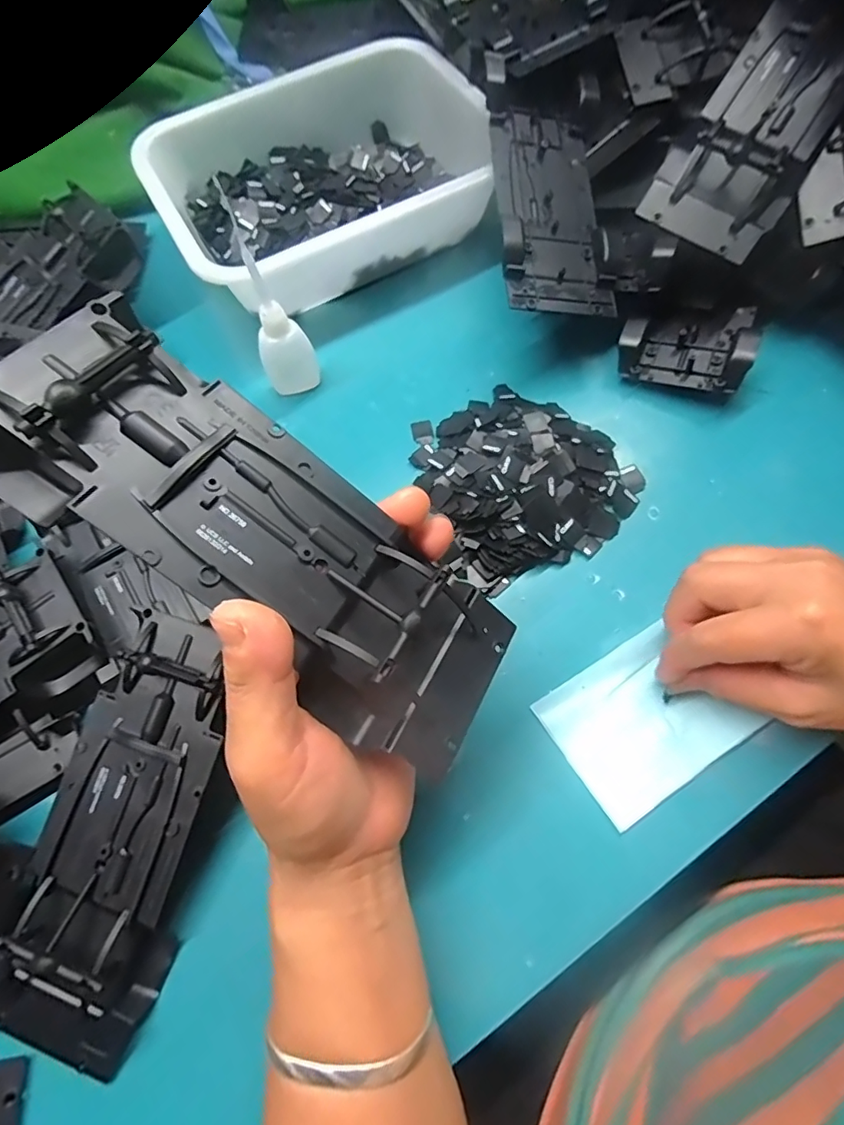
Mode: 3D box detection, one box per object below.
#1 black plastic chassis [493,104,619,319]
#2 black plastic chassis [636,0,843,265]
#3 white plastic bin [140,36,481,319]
[{"bbox_3d":[0.083,-0.233,0.342,0.068,0.028,0.158,-2,70,1],"label":"black plastic chassis"},{"bbox_3d":[0.204,-0.267,0.319,0.075,0.034,0.155,31,93,12],"label":"black plastic chassis"},{"bbox_3d":[-0.074,-0.306,0.409,0.253,0.067,0.190,-27,71,-8],"label":"white plastic bin"}]

